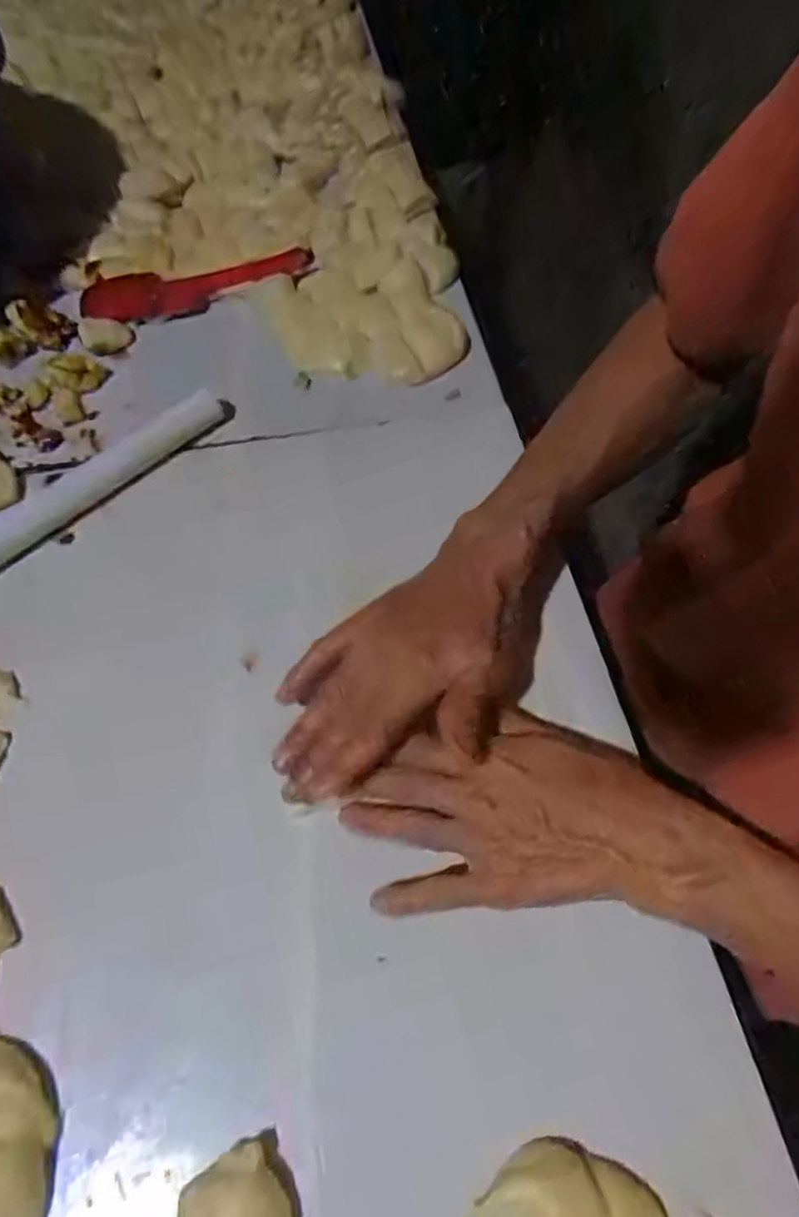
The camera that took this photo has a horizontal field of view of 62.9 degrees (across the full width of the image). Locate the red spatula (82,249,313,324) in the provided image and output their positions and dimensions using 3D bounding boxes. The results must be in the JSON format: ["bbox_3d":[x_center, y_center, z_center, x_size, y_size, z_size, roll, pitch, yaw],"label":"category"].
[{"bbox_3d":[-0.177,-0.287,0.579,0.203,0.019,0.049,-15,61,-10],"label":"red spatula"}]

